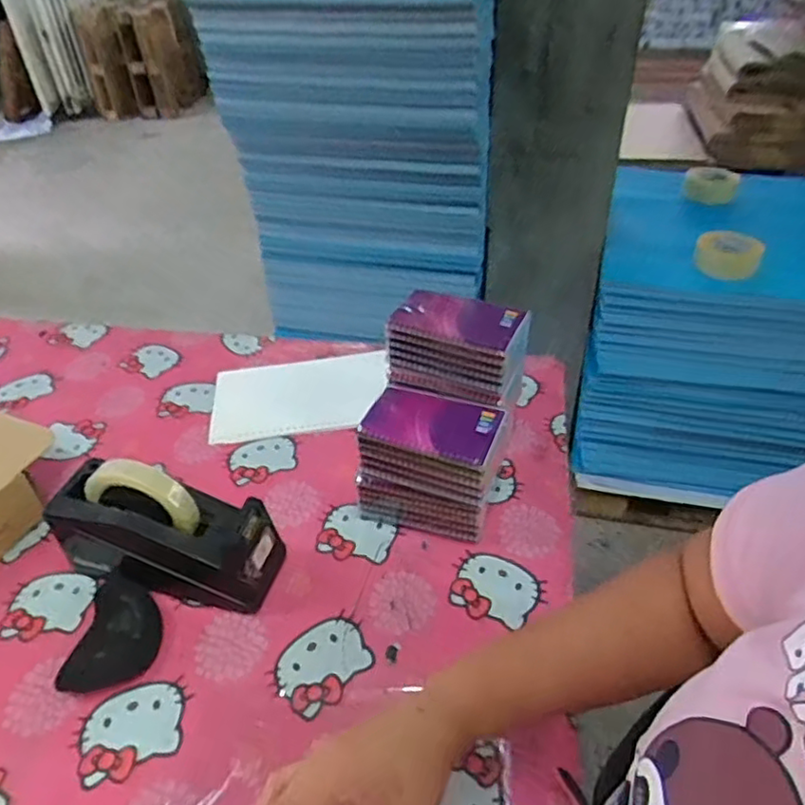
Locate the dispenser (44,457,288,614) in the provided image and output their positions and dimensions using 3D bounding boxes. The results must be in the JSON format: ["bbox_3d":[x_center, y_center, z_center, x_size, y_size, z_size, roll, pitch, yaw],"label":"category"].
[{"bbox_3d":[-0.221,0.116,0.600,0.210,0.128,0.070,8,41,12],"label":"dispenser"}]

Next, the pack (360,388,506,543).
[{"bbox_3d":[0.032,0.057,0.663,0.136,0.122,0.102,10,42,14],"label":"pack"}]

